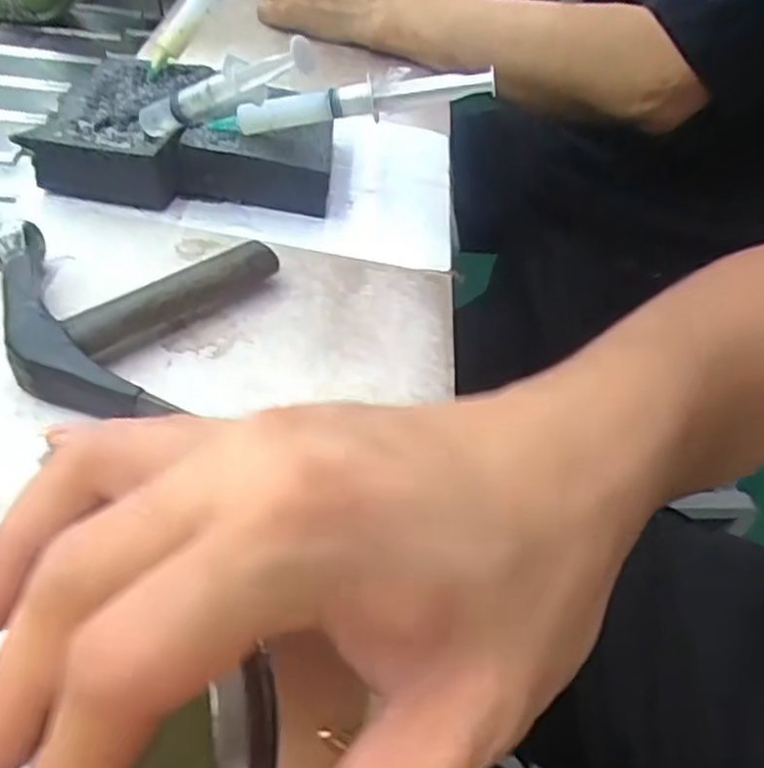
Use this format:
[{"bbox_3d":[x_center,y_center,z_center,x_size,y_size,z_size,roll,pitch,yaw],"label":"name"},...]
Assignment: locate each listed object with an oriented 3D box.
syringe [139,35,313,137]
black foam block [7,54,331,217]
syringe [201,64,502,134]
[{"bbox_3d":[-0.084,-0.151,0.370,0.127,0.022,0.013,-3,35,38],"label":"syringe"},{"bbox_3d":[-0.109,-0.151,0.440,0.168,0.039,0.126,10,45,3],"label":"black foam block"},{"bbox_3d":[-0.021,-0.157,0.398,0.161,0.023,0.019,-5,44,11],"label":"syringe"}]

